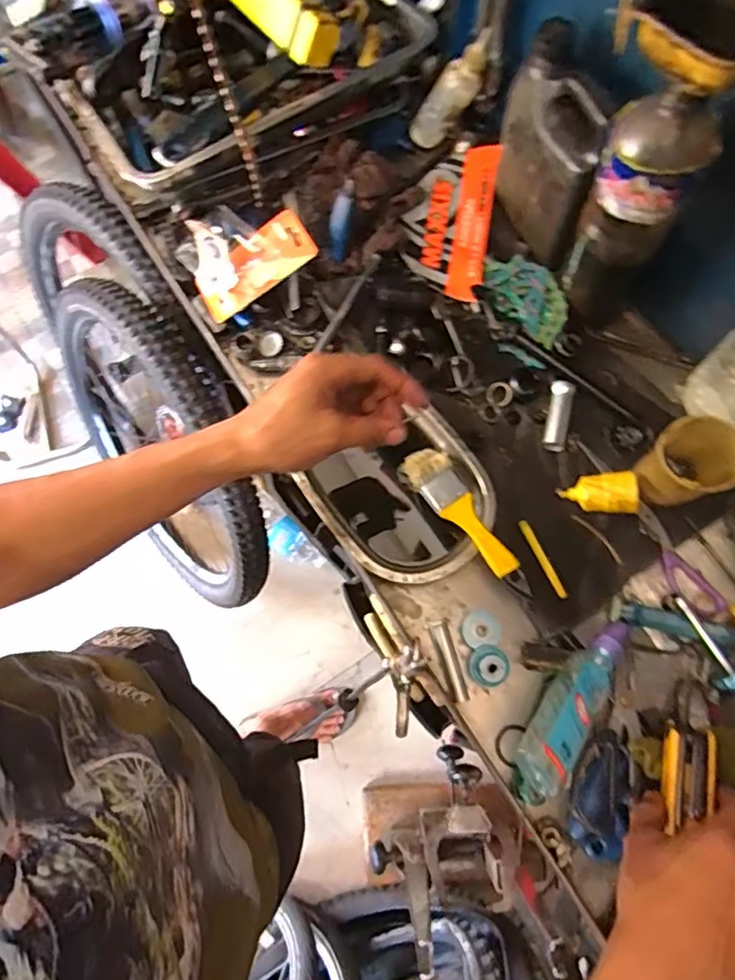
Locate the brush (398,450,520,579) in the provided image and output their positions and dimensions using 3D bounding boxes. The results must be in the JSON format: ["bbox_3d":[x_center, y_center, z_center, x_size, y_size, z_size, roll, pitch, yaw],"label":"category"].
[{"bbox_3d":[0.088,0.020,0.540,0.044,0.012,0.149,-33,63,-8],"label":"brush"}]

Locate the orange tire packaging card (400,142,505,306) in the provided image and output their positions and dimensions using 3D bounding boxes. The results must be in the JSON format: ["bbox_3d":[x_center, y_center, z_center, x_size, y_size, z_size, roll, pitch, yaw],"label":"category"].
[{"bbox_3d":[0.092,-0.308,0.639,0.092,0.018,0.195,9,74,4],"label":"orange tire packaging card"}]

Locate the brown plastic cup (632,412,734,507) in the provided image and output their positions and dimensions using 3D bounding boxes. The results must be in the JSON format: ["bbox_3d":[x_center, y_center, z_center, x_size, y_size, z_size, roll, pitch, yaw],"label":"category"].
[{"bbox_3d":[0.292,-0.022,0.521,0.061,0.096,0.069,-39,76,-9],"label":"brown plastic cup"}]

